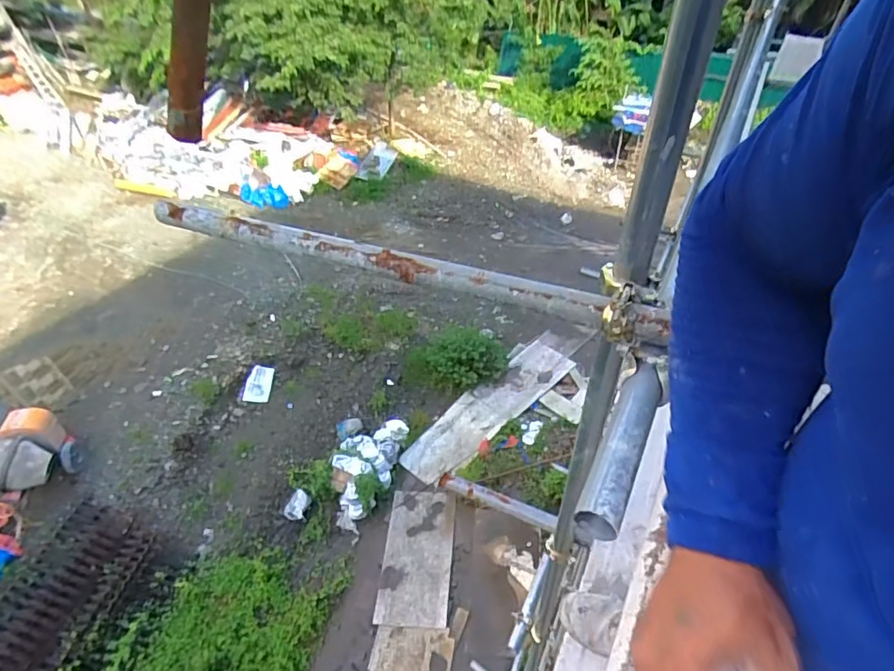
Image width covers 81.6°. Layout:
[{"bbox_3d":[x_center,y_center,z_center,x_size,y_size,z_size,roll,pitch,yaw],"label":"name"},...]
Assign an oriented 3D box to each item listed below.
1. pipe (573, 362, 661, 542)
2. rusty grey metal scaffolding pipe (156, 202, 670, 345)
[{"bbox_3d":[0.210,0.123,0.613,0.048,0.039,0.232,18,49,22],"label":"pipe"},{"bbox_3d":[-0.132,-0.129,0.853,0.924,0.048,0.039,17,48,20],"label":"rusty grey metal scaffolding pipe"}]

